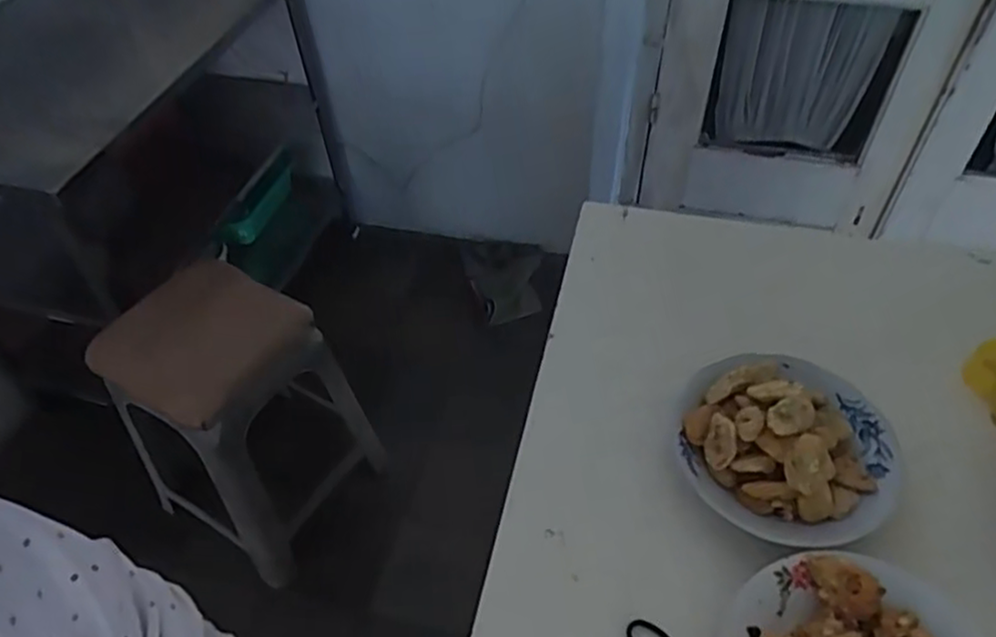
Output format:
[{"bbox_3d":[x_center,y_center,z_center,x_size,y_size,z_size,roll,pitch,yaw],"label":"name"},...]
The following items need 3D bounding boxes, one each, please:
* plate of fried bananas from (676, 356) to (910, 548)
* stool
[{"bbox_3d":[0.263,0.103,0.632,0.196,0.059,0.186,-1,48,1],"label":"plate of fried bananas"},{"bbox_3d":[-0.453,0.175,1.275,0.313,0.469,0.300,24,53,22],"label":"stool"}]

